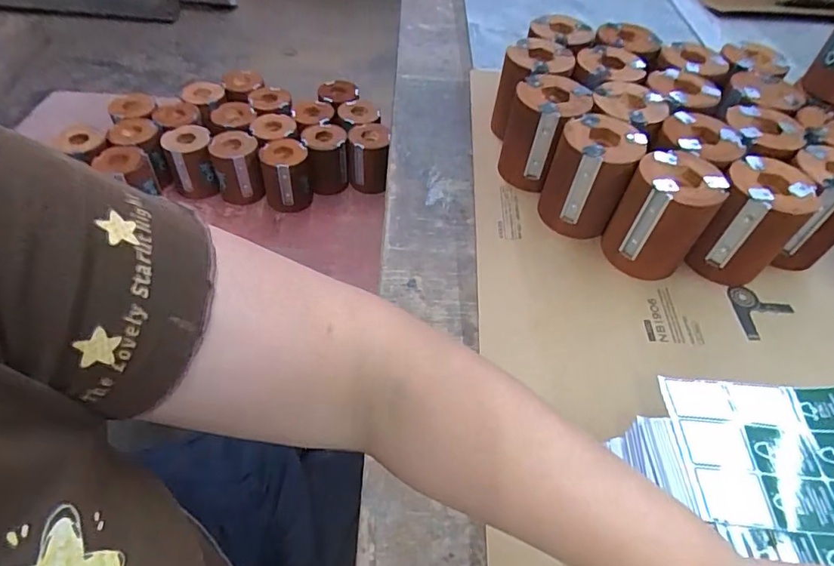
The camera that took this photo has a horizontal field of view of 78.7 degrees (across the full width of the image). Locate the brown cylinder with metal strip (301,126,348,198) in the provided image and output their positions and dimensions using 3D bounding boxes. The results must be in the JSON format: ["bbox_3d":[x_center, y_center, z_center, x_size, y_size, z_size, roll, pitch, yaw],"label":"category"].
[{"bbox_3d":[-0.160,-0.220,0.903,0.071,0.088,0.084,-4,51,-5],"label":"brown cylinder with metal strip"}]

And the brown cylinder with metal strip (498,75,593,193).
[{"bbox_3d":[0.141,-0.166,0.571,0.075,0.104,0.082,26,54,18],"label":"brown cylinder with metal strip"}]

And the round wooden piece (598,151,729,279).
[{"bbox_3d":[0.238,-0.064,0.492,0.075,0.102,0.081,1,50,-1],"label":"round wooden piece"}]

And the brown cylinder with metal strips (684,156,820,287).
[{"bbox_3d":[0.320,-0.056,0.496,0.076,0.100,0.092,36,58,25],"label":"brown cylinder with metal strips"}]

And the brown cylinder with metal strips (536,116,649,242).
[{"bbox_3d":[0.176,-0.108,0.524,0.079,0.099,0.083,20,52,14],"label":"brown cylinder with metal strips"}]

